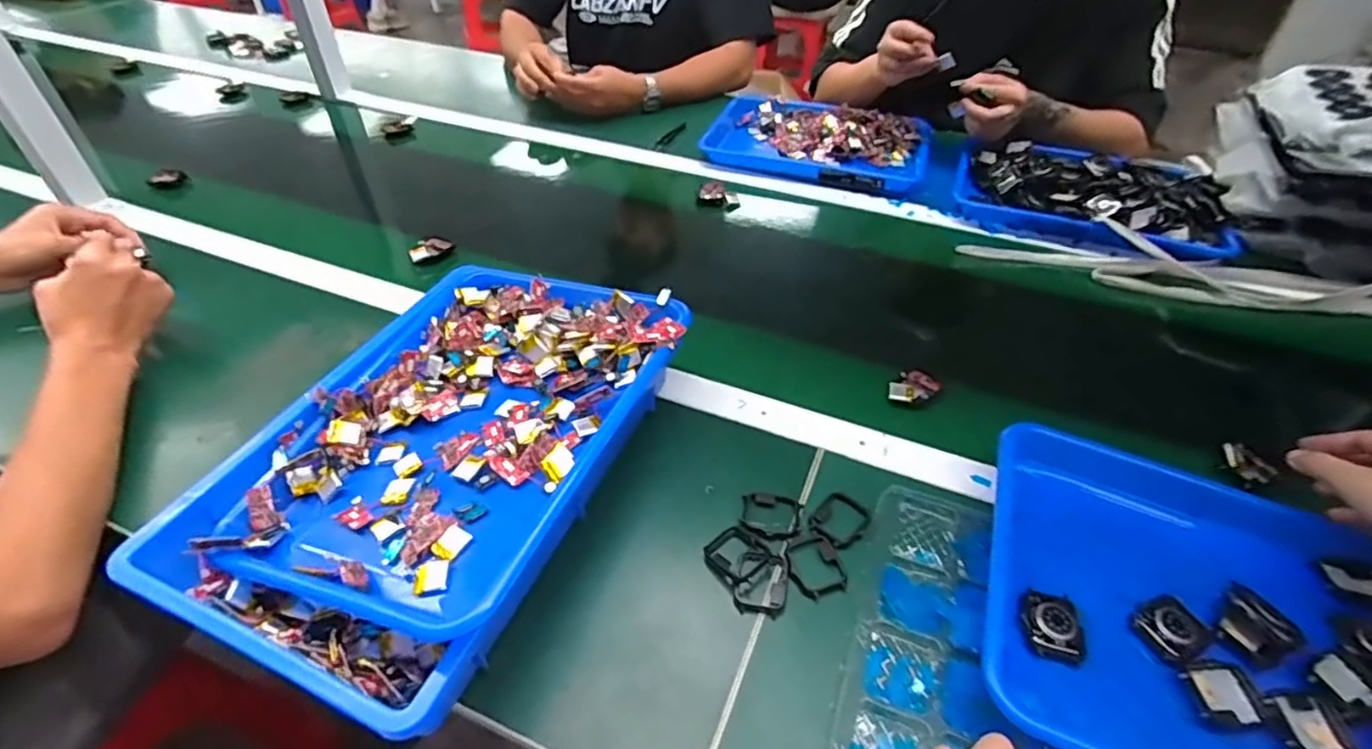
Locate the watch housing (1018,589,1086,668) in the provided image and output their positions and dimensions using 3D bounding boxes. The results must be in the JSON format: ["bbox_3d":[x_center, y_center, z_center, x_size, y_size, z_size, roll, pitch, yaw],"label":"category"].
[{"bbox_3d":[0.233,0.159,0.407,0.035,0.007,0.044,9,44,8],"label":"watch housing"}]

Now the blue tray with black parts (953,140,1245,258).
[{"bbox_3d":[0.475,-0.216,0.761,0.292,0.051,0.187,24,47,22],"label":"blue tray with black parts"}]

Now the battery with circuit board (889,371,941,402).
[{"bbox_3d":[0.209,0.013,0.591,0.044,0.013,0.034,-32,52,-30],"label":"battery with circuit board"}]

